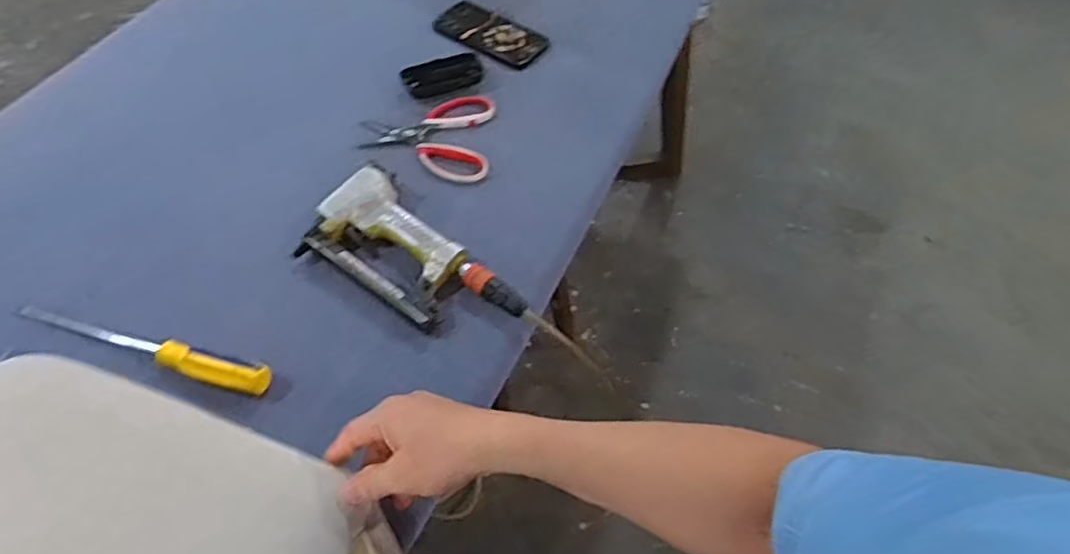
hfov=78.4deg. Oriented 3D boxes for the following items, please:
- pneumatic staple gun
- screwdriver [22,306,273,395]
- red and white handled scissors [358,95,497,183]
[{"bbox_3d":[-0.126,-0.022,0.712,0.255,0.038,0.132,28,58,17],"label":"pneumatic staple gun"},{"bbox_3d":[-0.390,0.063,0.647,0.283,0.025,0.034,16,55,9],"label":"screwdriver"},{"bbox_3d":[-0.137,-0.184,0.835,0.162,0.019,0.132,4,54,0],"label":"red and white handled scissors"}]

